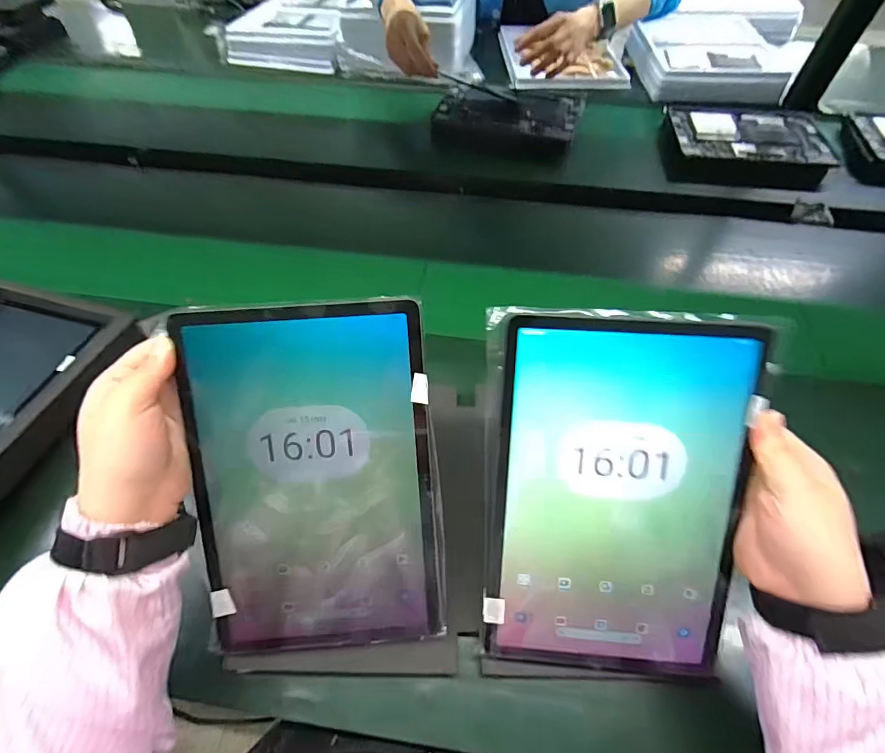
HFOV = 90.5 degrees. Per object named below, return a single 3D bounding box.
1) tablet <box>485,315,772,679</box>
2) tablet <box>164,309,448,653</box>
[{"bbox_3d":[0.118,0.091,0.303,0.161,0.007,0.255,4,100,4],"label":"tablet"},{"bbox_3d":[-0.089,0.079,0.314,0.161,0.013,0.253,-4,100,-3],"label":"tablet"}]

